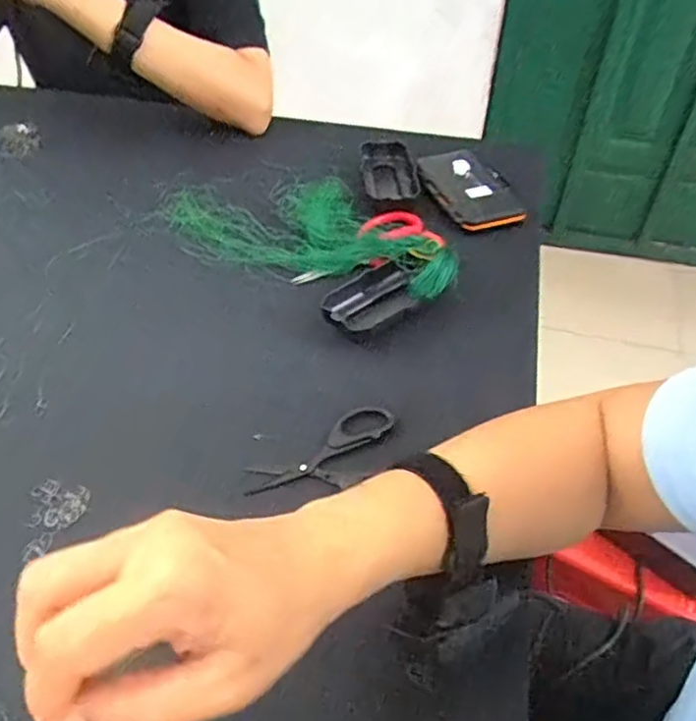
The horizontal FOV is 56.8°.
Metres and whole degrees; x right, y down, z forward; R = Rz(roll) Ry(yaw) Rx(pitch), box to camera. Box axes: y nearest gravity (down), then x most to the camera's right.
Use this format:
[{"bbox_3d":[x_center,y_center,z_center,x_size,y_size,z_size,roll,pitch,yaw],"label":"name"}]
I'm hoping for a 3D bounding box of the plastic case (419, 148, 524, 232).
[{"bbox_3d":[0.125,-0.183,0.670,0.078,0.017,0.132,-15,49,-16],"label":"plastic case"}]

